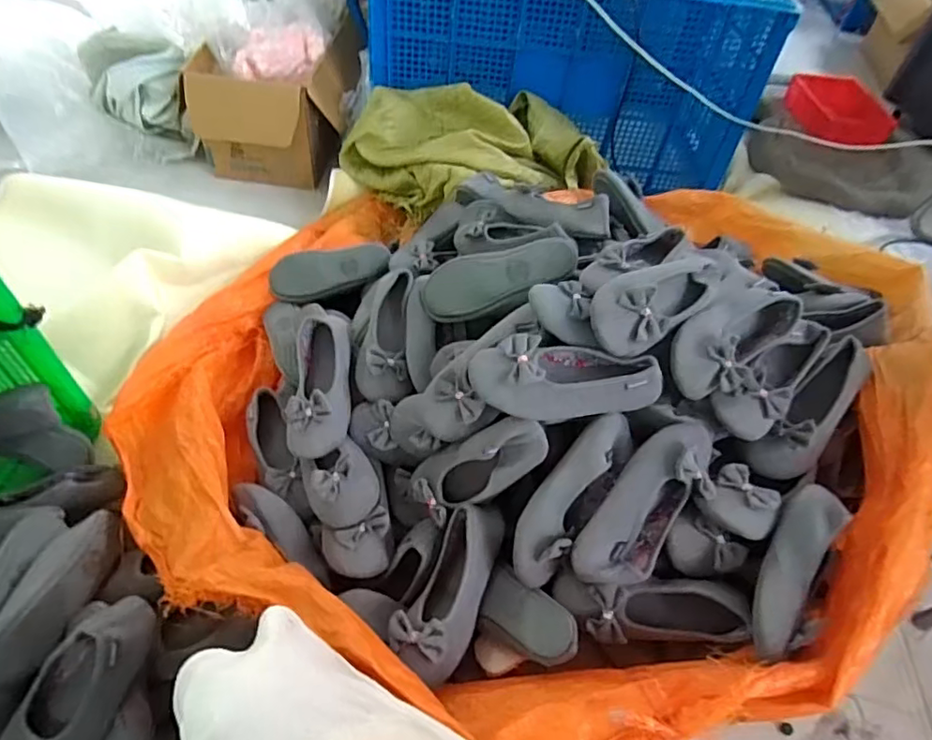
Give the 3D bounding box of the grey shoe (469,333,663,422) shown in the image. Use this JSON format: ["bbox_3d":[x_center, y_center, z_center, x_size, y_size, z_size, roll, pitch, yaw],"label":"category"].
[{"bbox_3d":[0.123,0.006,0.718,0.232,0.061,0.091,-5,52,-10],"label":"grey shoe"}]

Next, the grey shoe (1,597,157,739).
[{"bbox_3d":[-0.445,0.375,0.649,0.100,0.066,0.237,33,89,20],"label":"grey shoe"}]

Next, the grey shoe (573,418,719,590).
[{"bbox_3d":[0.227,0.165,0.705,0.092,0.056,0.246,37,74,22],"label":"grey shoe"}]

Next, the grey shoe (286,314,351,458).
[{"bbox_3d":[-0.222,0.017,0.864,0.091,0.062,0.234,-1,64,-7],"label":"grey shoe"}]

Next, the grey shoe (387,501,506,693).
[{"bbox_3d":[-0.009,0.263,0.716,0.089,0.065,0.191,24,52,14],"label":"grey shoe"}]

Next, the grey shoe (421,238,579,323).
[{"bbox_3d":[0.049,-0.135,0.874,0.240,0.095,0.056,-7,9,26],"label":"grey shoe"}]

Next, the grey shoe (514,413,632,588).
[{"bbox_3d":[0.133,0.159,0.726,0.070,0.066,0.240,33,73,20],"label":"grey shoe"}]

